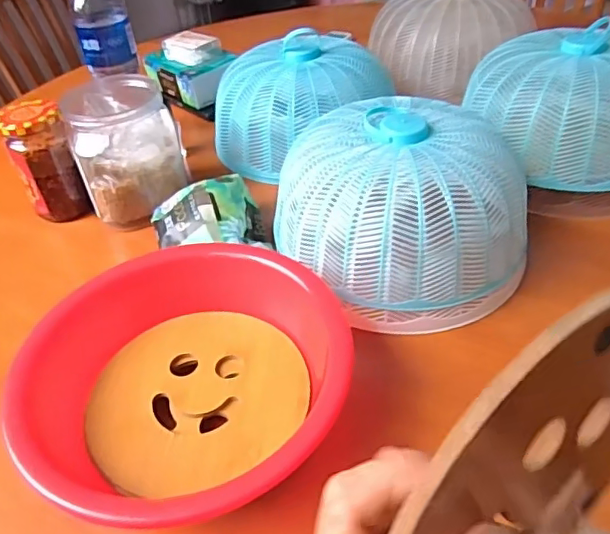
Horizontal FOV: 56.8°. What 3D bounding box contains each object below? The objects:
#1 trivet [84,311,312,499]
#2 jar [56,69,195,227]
[{"bbox_3d":[-0.080,0.093,0.421,0.155,0.015,0.143,-4,41,3],"label":"trivet"},{"bbox_3d":[-0.195,-0.130,0.622,0.106,0.128,0.111,-17,42,-12],"label":"jar"}]

